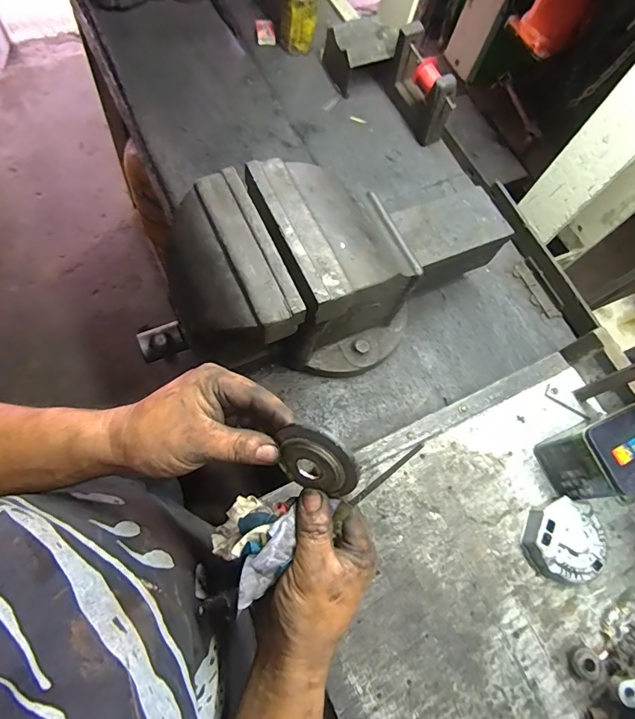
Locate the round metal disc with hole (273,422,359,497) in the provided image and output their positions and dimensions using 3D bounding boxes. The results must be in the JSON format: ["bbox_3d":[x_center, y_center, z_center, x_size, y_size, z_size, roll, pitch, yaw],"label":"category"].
[{"bbox_3d":[0.001,0.077,0.328,0.065,0.054,0.010,36,32,4],"label":"round metal disc with hole"}]

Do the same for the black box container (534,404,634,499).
[{"bbox_3d":[0.415,0.133,0.630,0.127,0.121,0.094,-21,73,-15],"label":"black box container"}]

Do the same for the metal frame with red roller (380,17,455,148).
[{"bbox_3d":[0.201,-0.541,0.870,0.048,0.135,0.186,-22,74,-16],"label":"metal frame with red roller"}]

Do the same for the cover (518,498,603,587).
[{"bbox_3d":[0.357,0.260,0.627,0.114,0.039,0.113,-41,80,-20],"label":"cover"}]

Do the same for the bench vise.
[{"bbox_3d":[0.041,-0.118,0.616,0.565,0.256,0.205,-14,72,-13],"label":"bench vise"}]

